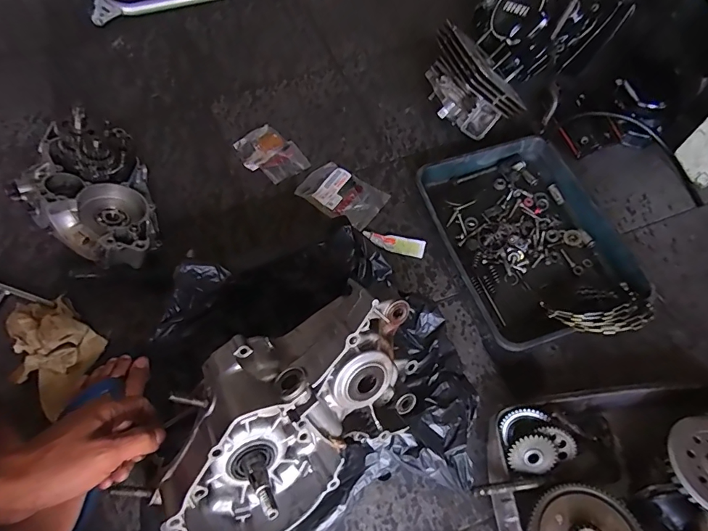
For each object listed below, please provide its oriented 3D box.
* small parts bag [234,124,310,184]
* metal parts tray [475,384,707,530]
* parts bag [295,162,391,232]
[{"bbox_3d":[-0.163,-0.216,0.814,0.097,0.025,0.130,-38,69,-17],"label":"small parts bag"},{"bbox_3d":[0.360,0.279,0.513,0.375,0.097,0.249,-8,64,-3],"label":"metal parts tray"},{"bbox_3d":[-0.021,-0.135,0.777,0.151,0.012,0.093,31,68,15],"label":"parts bag"}]

